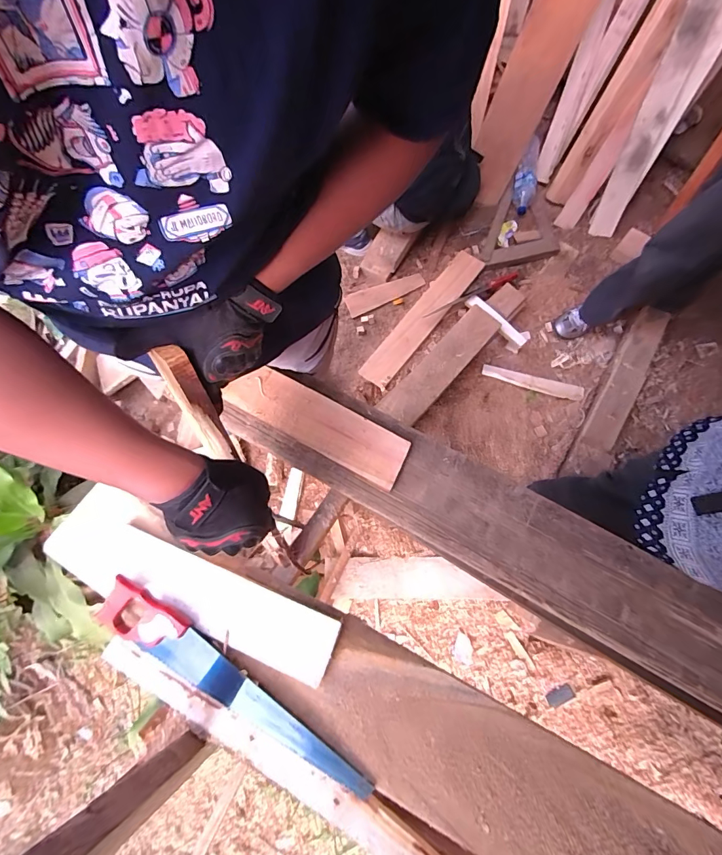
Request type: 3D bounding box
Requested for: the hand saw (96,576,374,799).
[{"bbox_3d":[-0.193,0.379,0.579,0.452,0.023,0.083,34,109,7],"label":"hand saw"}]

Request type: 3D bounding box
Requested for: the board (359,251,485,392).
[{"bbox_3d":[0.220,-0.401,1.447,0.120,0.025,0.625,36,76,10],"label":"board"}]

